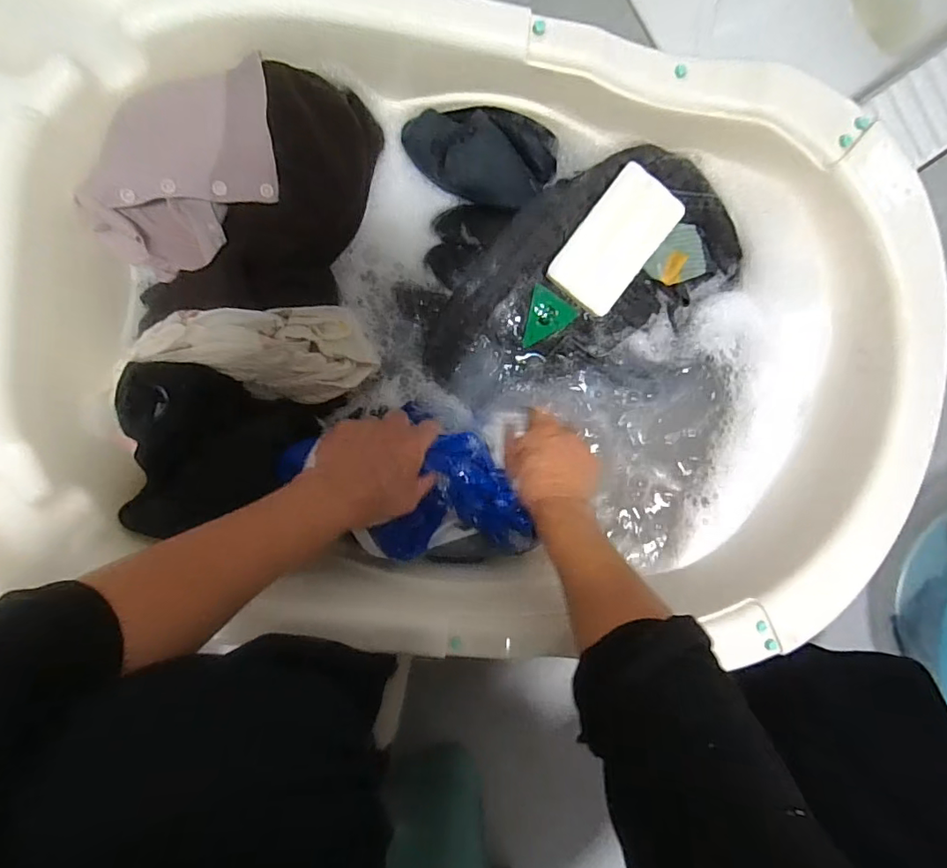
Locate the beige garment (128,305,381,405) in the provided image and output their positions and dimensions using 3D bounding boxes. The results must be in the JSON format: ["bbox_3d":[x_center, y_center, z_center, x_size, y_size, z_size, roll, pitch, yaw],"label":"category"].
[{"bbox_3d":[-0.176,-0.071,0.452,0.188,0.038,0.083,2,97,-27],"label":"beige garment"}]

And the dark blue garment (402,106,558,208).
[{"bbox_3d":[0.007,-0.249,0.469,0.132,0.034,0.071,13,94,-7],"label":"dark blue garment"}]

